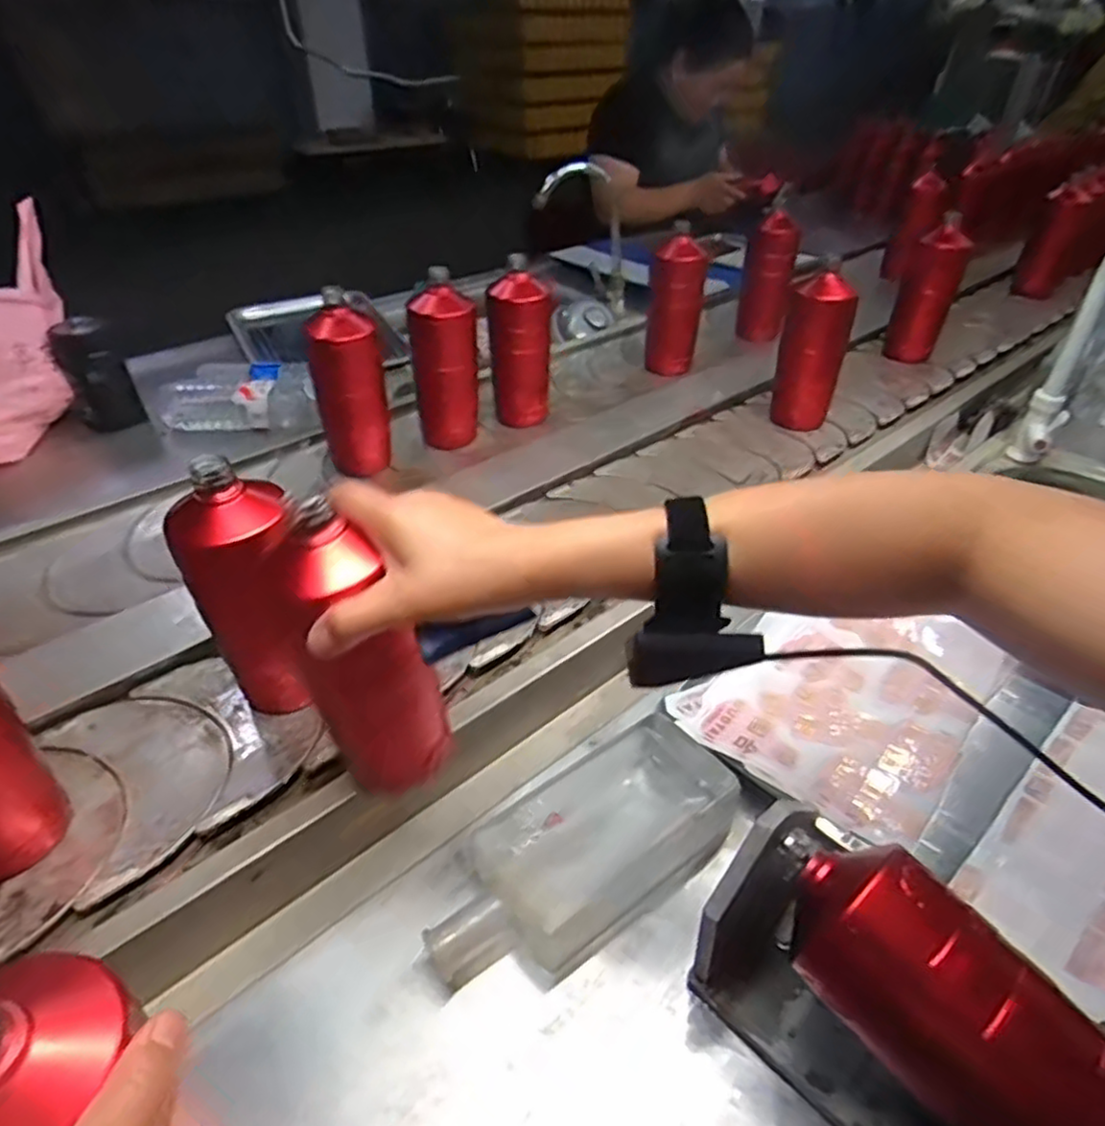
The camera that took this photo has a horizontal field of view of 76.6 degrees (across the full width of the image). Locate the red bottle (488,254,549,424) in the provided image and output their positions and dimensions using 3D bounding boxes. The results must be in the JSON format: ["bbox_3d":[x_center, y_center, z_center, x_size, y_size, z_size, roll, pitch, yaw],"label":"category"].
[{"bbox_3d":[-0.044,-0.282,0.903,0.064,0.196,0.064,-10,38,-15],"label":"red bottle"}]

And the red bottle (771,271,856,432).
[{"bbox_3d":[0.338,-0.271,0.914,0.076,0.186,0.072,17,39,20],"label":"red bottle"}]

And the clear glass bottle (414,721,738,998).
[{"bbox_3d":[0.023,0.196,0.472,0.227,0.051,0.100,-27,45,-33],"label":"clear glass bottle"}]

